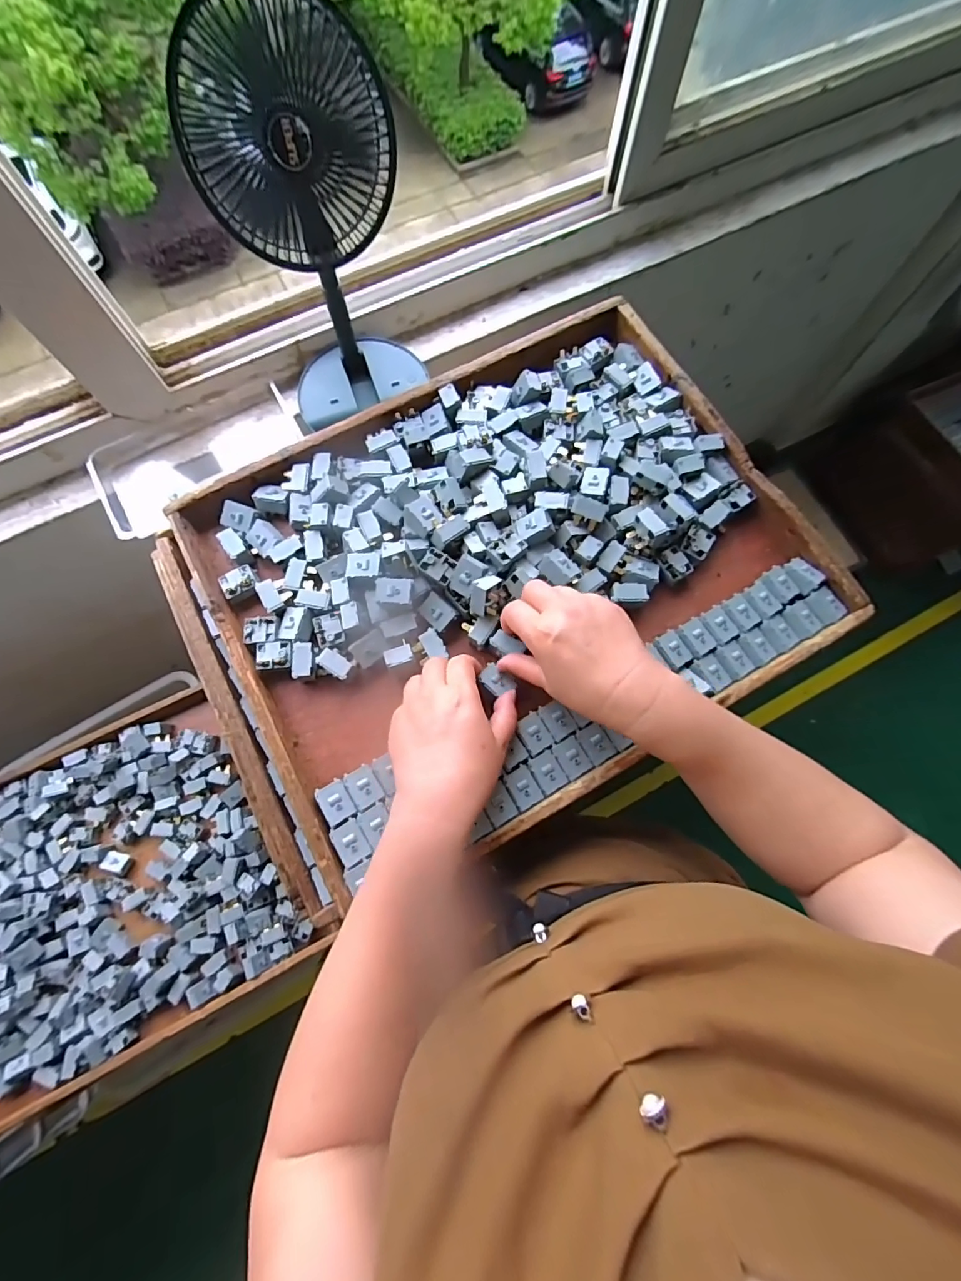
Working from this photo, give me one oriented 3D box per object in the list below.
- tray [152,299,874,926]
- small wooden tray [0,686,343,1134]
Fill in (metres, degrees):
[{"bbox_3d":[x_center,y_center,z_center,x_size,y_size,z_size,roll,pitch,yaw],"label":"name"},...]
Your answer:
[{"bbox_3d":[0.005,-0.052,0.428,0.520,0.061,0.386,-28,76,-8],"label":"tray"},{"bbox_3d":[-0.499,0.317,0.623,0.451,0.040,0.402,-28,76,-8],"label":"small wooden tray"}]

